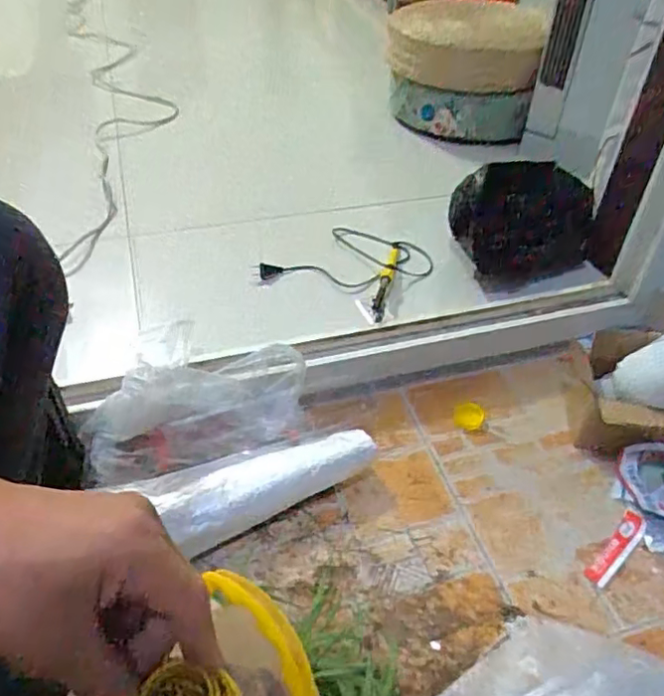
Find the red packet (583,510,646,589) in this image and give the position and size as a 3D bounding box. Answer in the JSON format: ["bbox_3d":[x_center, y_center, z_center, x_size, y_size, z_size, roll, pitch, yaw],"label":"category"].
[{"bbox_3d":[0.335,0.233,0.710,0.028,0.007,0.114,33,51,29],"label":"red packet"}]

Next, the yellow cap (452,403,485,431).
[{"bbox_3d":[0.196,0.099,0.872,0.041,0.014,0.049,11,44,10],"label":"yellow cap"}]

